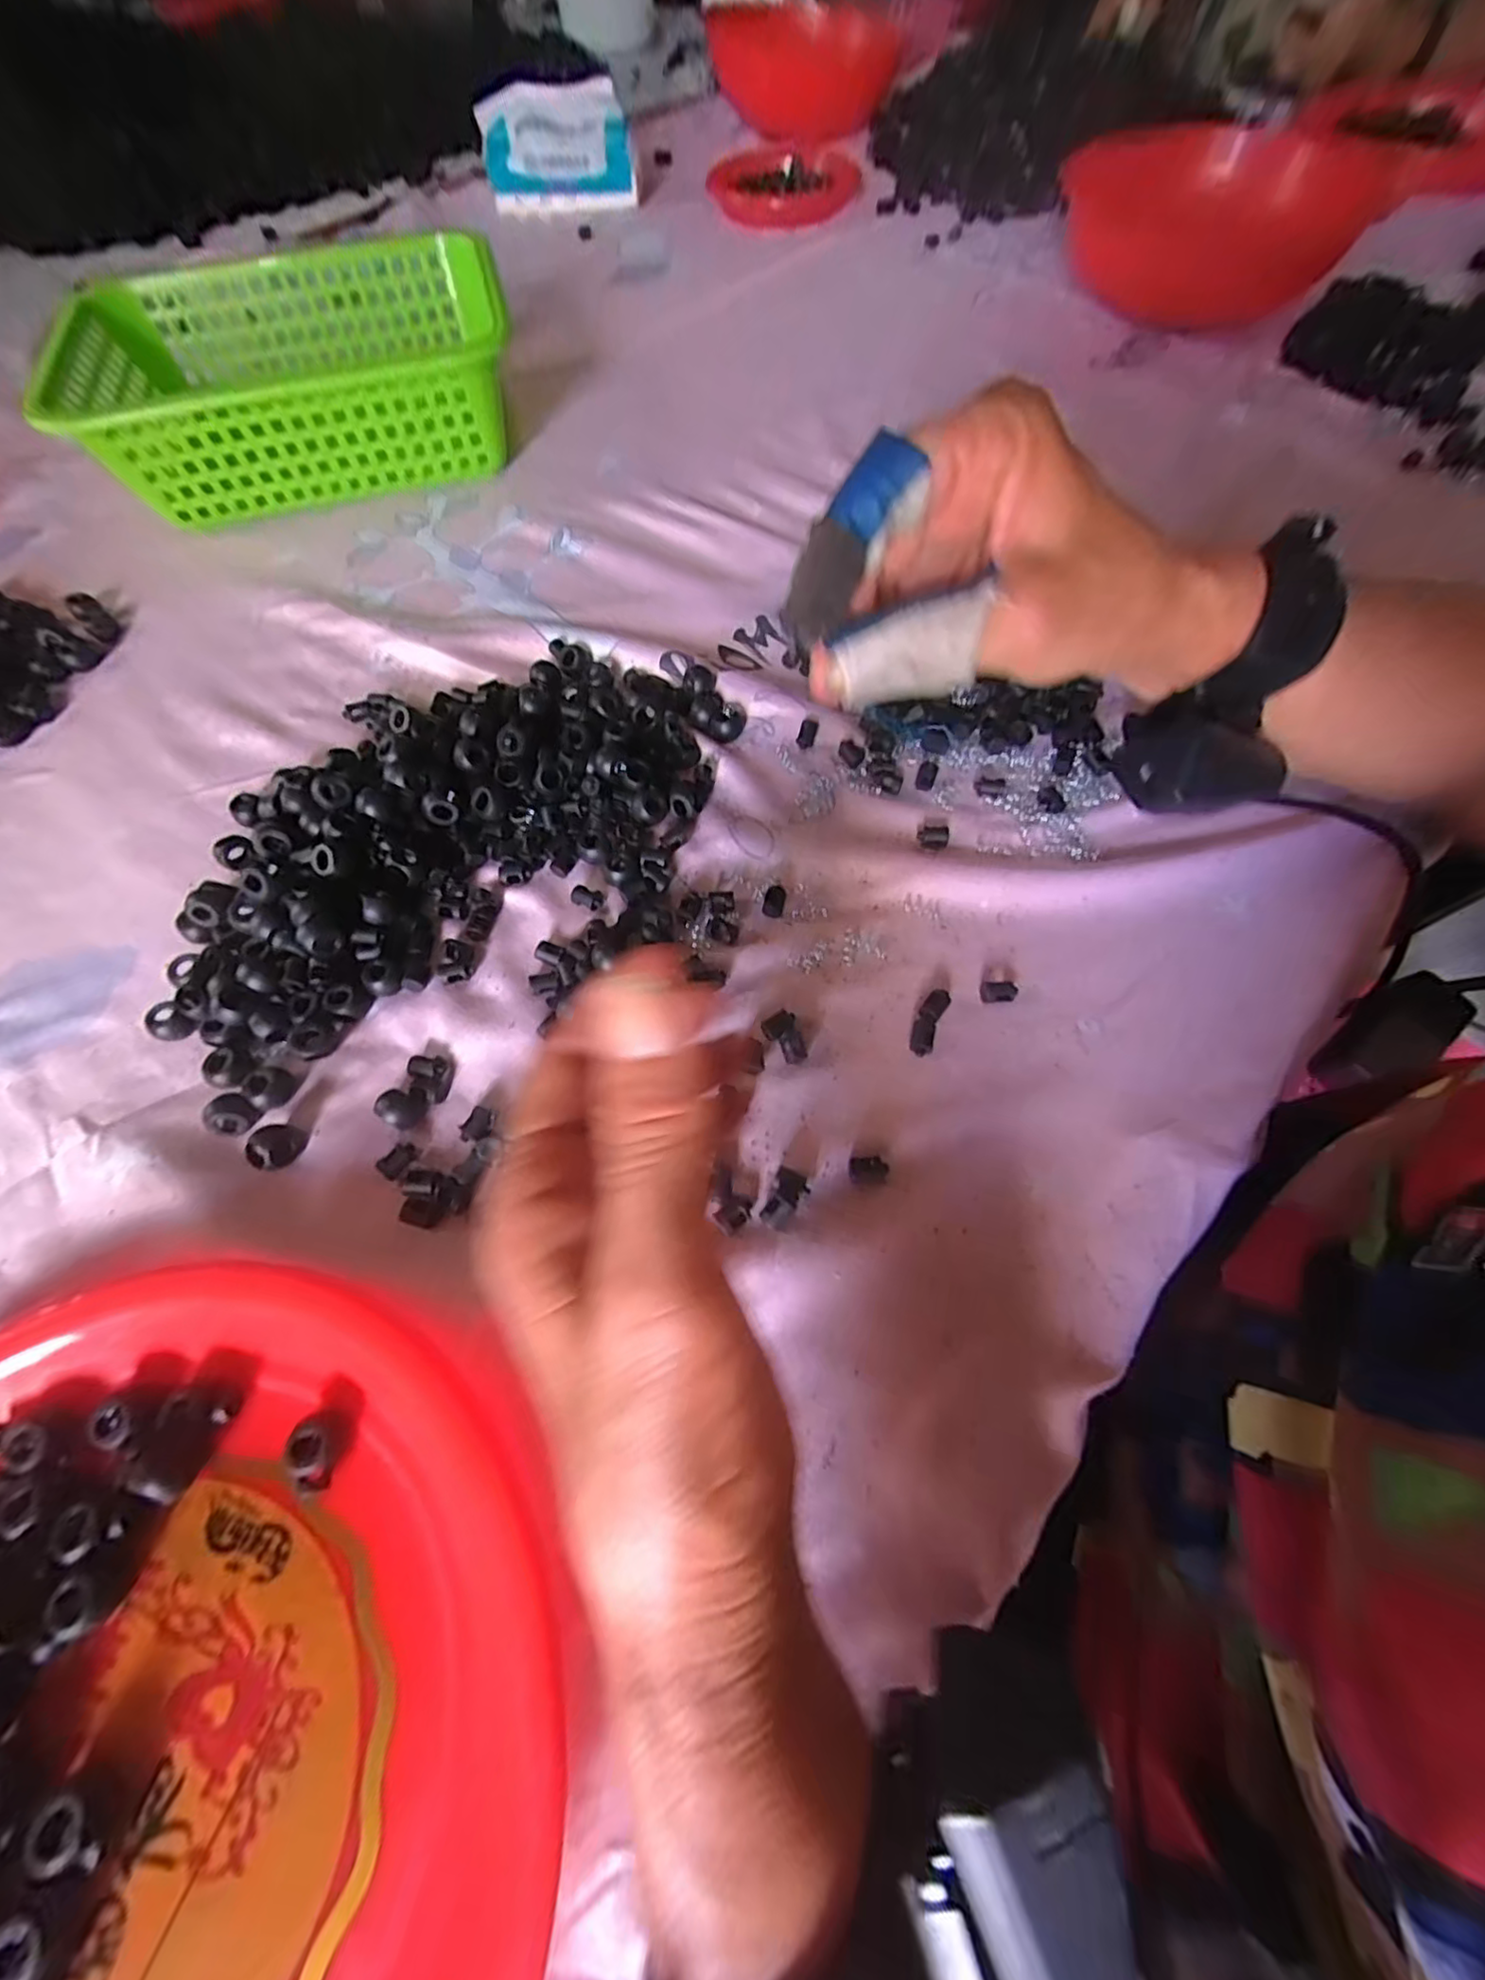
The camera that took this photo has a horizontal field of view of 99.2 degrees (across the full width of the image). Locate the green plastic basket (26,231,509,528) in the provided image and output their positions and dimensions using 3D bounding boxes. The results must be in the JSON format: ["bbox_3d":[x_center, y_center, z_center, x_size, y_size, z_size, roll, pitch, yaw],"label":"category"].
[{"bbox_3d":[-0.318,-0.453,0.472,0.279,0.078,0.198,-17,66,-7],"label":"green plastic basket"}]

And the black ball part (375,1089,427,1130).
[{"bbox_3d":[-0.141,0.049,0.262,0.016,0.010,0.014,26,68,12],"label":"black ball part"}]

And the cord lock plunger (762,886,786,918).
[{"bbox_3d":[0.015,-0.043,0.304,0.010,0.005,0.015,10,66,5],"label":"cord lock plunger"}]

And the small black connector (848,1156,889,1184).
[{"bbox_3d":[0.050,0.071,0.248,0.015,0.007,0.010,-5,65,-1],"label":"small black connector"}]

